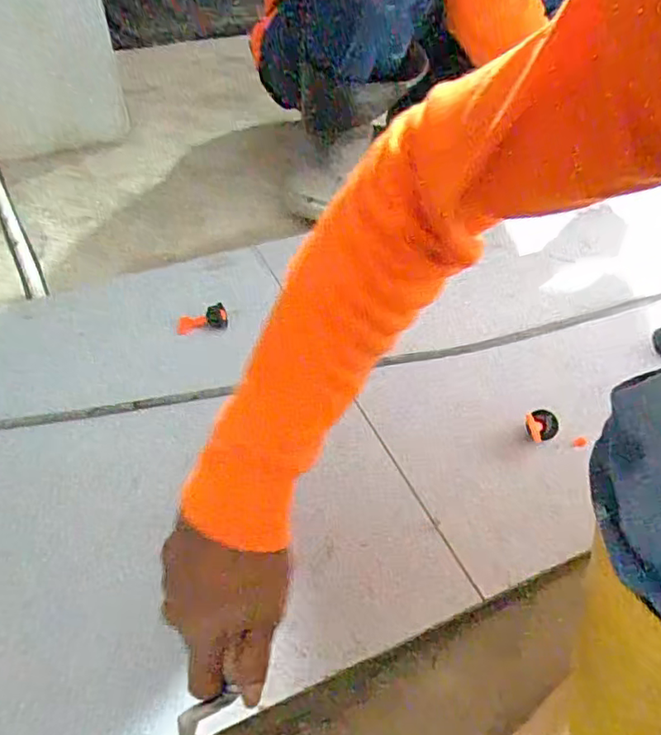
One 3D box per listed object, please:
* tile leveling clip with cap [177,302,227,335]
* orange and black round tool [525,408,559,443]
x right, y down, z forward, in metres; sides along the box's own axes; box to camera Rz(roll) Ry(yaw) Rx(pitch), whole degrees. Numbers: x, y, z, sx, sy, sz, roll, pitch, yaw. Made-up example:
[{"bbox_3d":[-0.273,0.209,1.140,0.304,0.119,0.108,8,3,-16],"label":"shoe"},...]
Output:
[{"bbox_3d":[-0.168,-0.060,0.771,0.071,0.029,0.023,-15,43,16],"label":"tile leveling clip with cap"},{"bbox_3d":[0.232,0.066,0.655,0.033,0.029,0.031,0,46,0],"label":"orange and black round tool"}]

